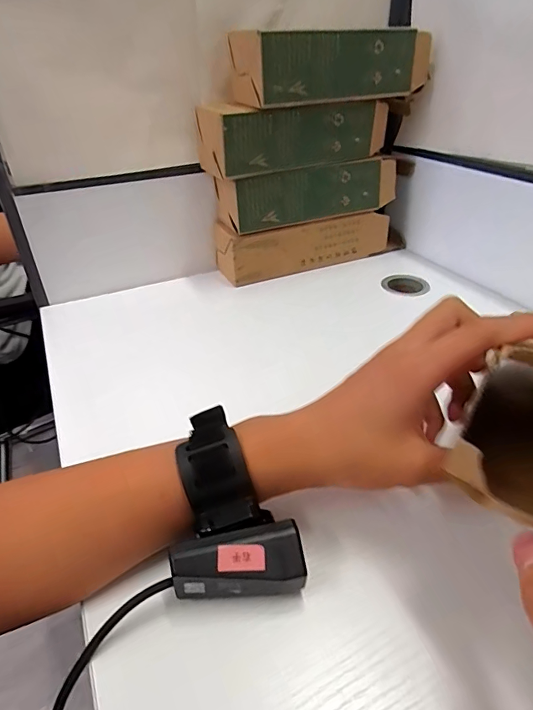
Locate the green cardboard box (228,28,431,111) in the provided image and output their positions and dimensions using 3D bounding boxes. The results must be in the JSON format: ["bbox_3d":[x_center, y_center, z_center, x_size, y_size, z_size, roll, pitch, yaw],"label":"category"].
[{"bbox_3d":[0.074,-0.321,0.494,0.240,0.064,0.067,-20,38,-25],"label":"green cardboard box"}]

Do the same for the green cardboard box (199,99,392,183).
[{"bbox_3d":[0.034,-0.261,0.524,0.236,0.064,0.069,-20,38,-25],"label":"green cardboard box"}]

